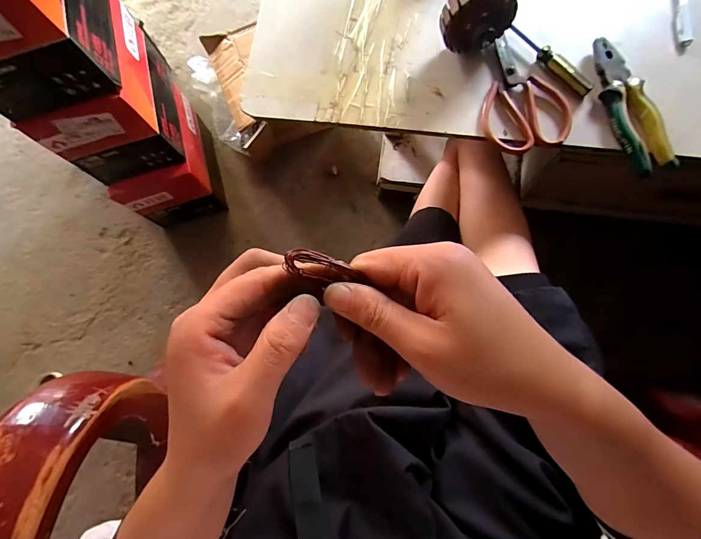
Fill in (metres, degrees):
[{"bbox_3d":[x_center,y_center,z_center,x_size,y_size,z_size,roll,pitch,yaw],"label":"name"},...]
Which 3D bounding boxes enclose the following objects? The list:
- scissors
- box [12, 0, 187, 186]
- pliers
[{"bbox_3d":[0.229,-0.228,0.470,0.107,0.013,0.161,1,80,4],"label":"scissors"},{"bbox_3d":[-0.461,-0.334,0.690,0.178,0.196,0.248,-12,79,2],"label":"box"},{"bbox_3d":[0.349,-0.209,0.449,0.048,0.018,0.183,-14,79,1],"label":"pliers"}]

